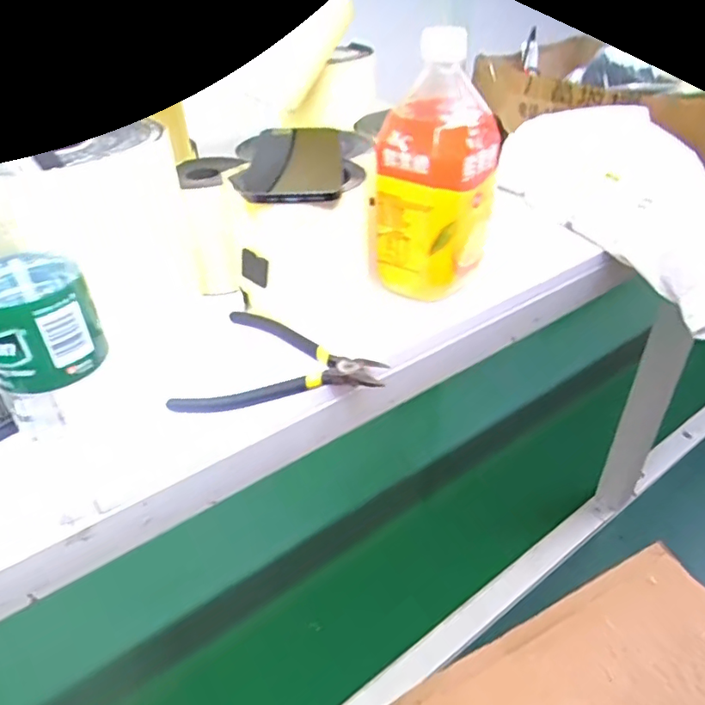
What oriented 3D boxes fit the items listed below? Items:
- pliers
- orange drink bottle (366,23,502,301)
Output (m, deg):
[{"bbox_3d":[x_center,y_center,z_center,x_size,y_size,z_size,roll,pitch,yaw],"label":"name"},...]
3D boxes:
[{"bbox_3d":[-0.048,0.008,0.418,0.139,0.011,0.118,7,36,12],"label":"pliers"},{"bbox_3d":[0.065,-0.145,0.451,0.081,0.188,0.068,19,40,26],"label":"orange drink bottle"}]

